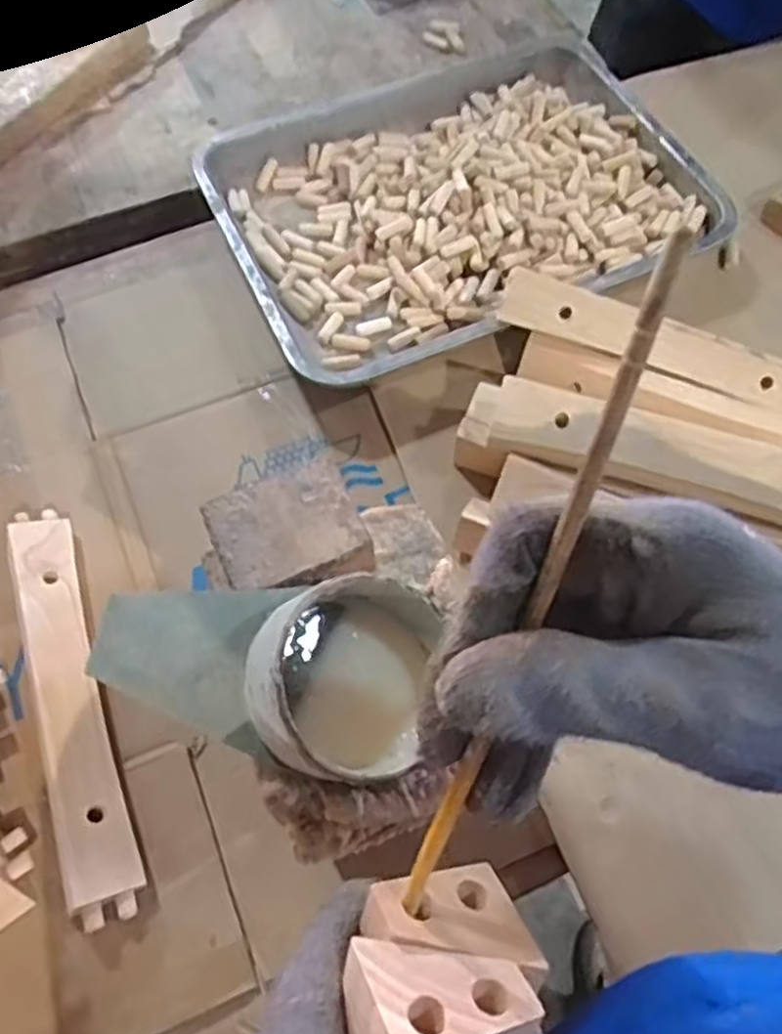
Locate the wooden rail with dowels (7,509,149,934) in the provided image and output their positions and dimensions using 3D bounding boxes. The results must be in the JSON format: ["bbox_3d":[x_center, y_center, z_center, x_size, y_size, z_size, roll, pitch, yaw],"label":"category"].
[{"bbox_3d":[-0.204,0.115,0.497,0.039,0.030,0.266,-19,66,-9],"label":"wooden rail with dowels"}]

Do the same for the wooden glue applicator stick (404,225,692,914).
[{"bbox_3d":[0.031,0.027,0.182,0.006,0.181,0.004,21,23,10],"label":"wooden glue applicator stick"}]

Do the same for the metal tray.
[{"bbox_3d":[0.054,-0.278,0.683,0.391,0.047,0.292,-23,67,-11],"label":"metal tray"}]

